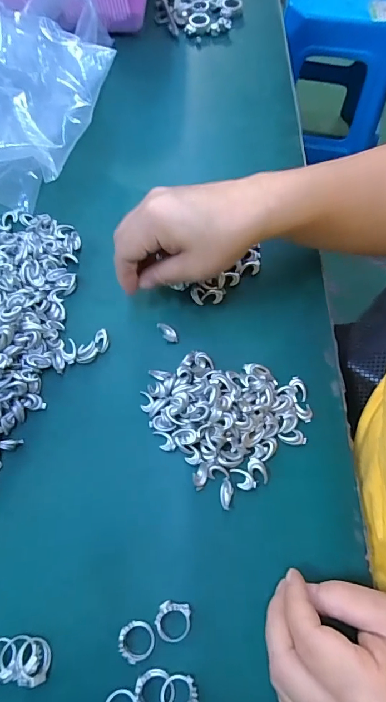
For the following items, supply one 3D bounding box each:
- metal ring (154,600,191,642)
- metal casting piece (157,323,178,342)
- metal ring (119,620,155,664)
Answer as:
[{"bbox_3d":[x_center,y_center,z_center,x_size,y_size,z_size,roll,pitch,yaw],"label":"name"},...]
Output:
[{"bbox_3d":[-0.013,0.173,0.252,0.022,0.009,0.022,-1,67,1],"label":"metal ring"},{"bbox_3d":[-0.021,-0.016,0.330,0.011,0.004,0.021,-42,86,-14],"label":"metal casting piece"},{"bbox_3d":[-0.035,0.182,0.247,0.022,0.008,0.021,-1,67,1],"label":"metal ring"}]

